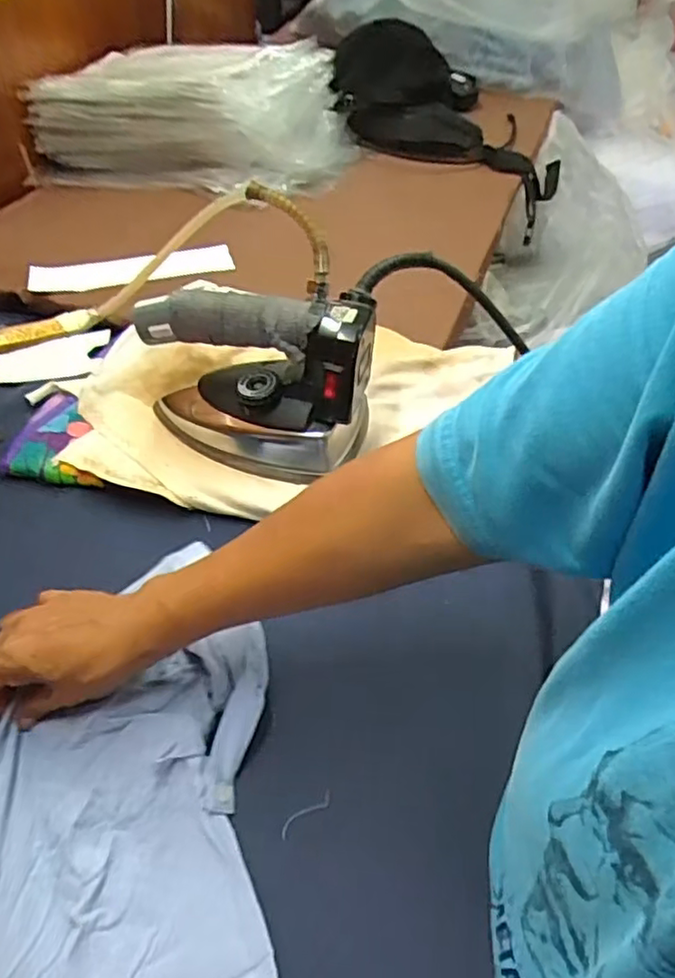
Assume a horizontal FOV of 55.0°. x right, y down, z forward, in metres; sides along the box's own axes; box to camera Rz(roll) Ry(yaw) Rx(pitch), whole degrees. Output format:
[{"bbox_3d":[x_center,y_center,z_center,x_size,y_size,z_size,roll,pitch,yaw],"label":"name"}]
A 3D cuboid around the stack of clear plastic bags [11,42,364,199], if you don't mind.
[{"bbox_3d":[-0.205,-0.544,0.950,0.442,0.133,0.260,13,50,13],"label":"stack of clear plastic bags"}]

